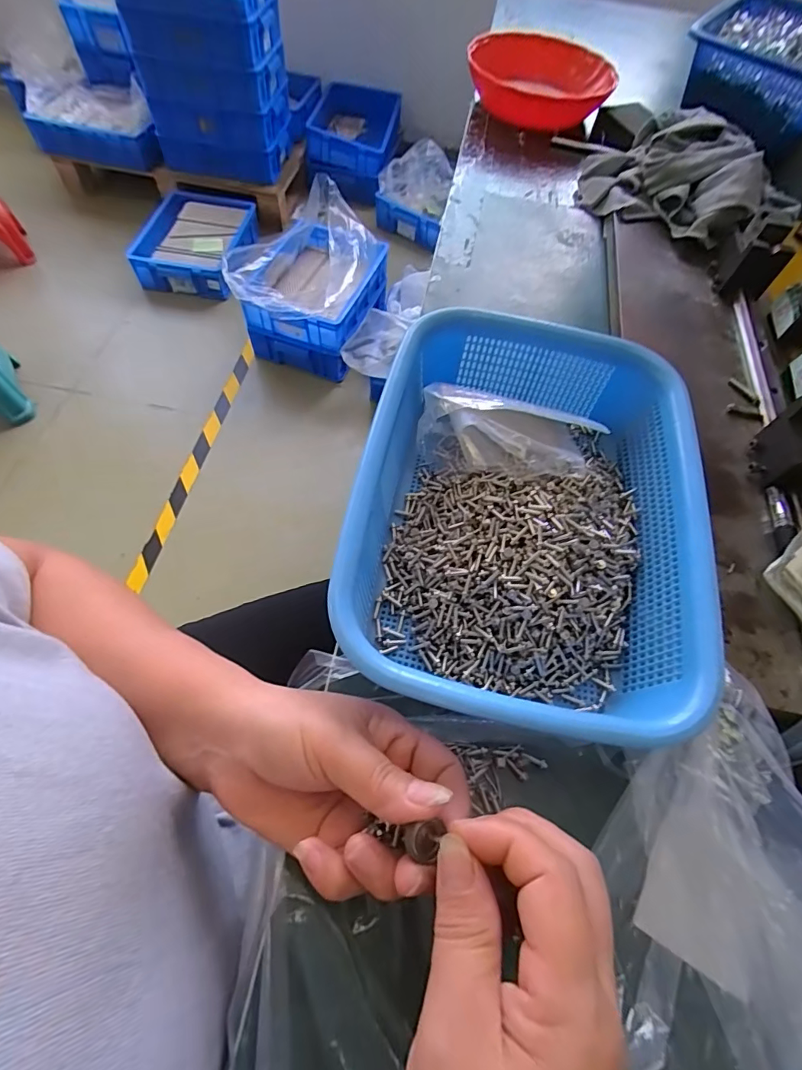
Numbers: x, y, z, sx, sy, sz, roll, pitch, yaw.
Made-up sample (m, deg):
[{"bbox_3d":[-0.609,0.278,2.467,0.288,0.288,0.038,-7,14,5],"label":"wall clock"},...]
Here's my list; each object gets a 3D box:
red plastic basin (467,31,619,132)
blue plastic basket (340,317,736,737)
[{"bbox_3d":[0.195,-0.637,0.673,0.197,0.067,0.197,1,60,-1],"label":"red plastic basin"},{"bbox_3d":[0.079,-0.022,0.314,0.198,0.066,0.279,10,61,2],"label":"blue plastic basket"}]

